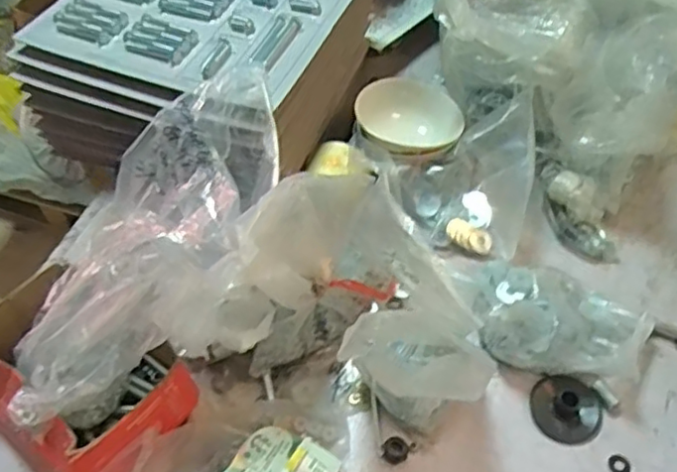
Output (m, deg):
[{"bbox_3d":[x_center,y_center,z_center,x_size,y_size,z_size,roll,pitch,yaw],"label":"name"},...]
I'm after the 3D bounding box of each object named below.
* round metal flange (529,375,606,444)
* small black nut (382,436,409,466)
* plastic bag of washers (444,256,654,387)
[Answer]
[{"bbox_3d":[0.242,0.182,0.680,0.073,0.019,0.068,-2,53,2],"label":"round metal flange"},{"bbox_3d":[0.059,0.223,0.668,0.027,0.013,0.025,-2,53,2],"label":"small black nut"},{"bbox_3d":[0.230,0.087,0.732,0.228,0.064,0.136,17,56,16],"label":"plastic bag of washers"}]

